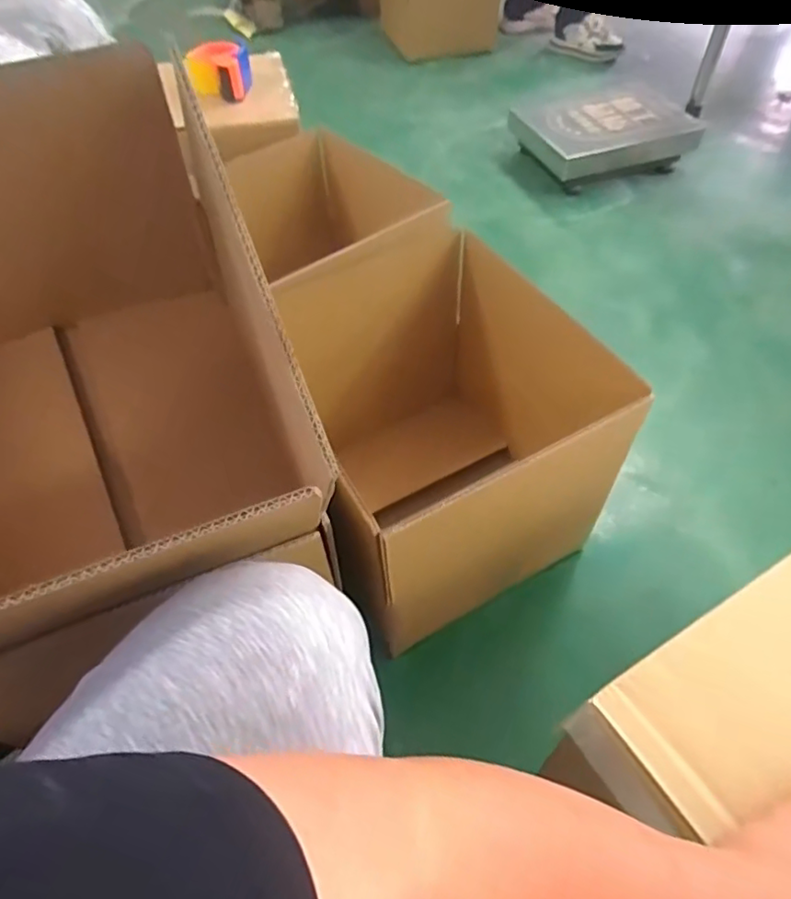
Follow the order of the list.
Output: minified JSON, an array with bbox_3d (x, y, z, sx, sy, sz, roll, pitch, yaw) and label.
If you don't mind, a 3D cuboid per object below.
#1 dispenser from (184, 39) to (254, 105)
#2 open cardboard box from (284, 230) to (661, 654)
[{"bbox_3d":[-0.311,-0.667,1.045,0.112,0.080,0.094,-12,53,-7],"label":"dispenser"},{"bbox_3d":[0.054,-0.019,0.831,0.400,0.359,0.411,-24,56,-15],"label":"open cardboard box"}]

